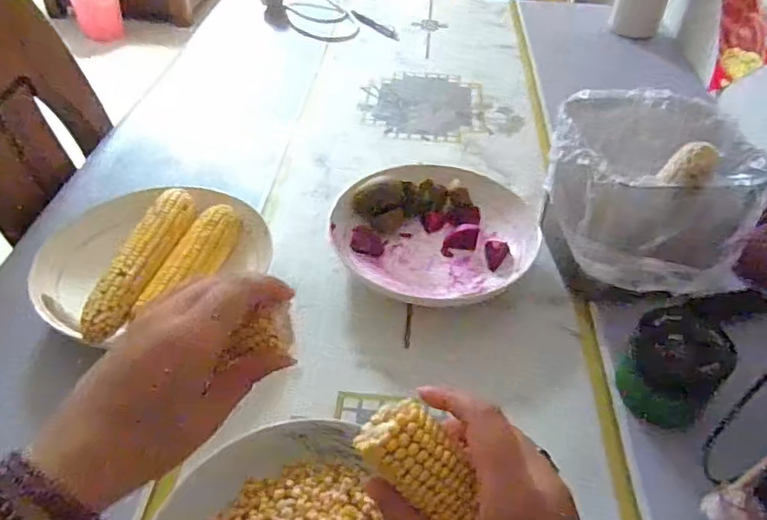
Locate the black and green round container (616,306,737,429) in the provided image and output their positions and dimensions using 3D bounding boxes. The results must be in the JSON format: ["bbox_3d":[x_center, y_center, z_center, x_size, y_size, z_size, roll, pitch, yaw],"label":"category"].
[{"bbox_3d":[0.228,0.086,0.461,0.071,0.072,0.065,1,43,-1],"label":"black and green round container"}]

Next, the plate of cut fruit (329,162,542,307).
[{"bbox_3d":[0.054,-0.034,0.597,0.207,0.051,0.170,-7,44,-10],"label":"plate of cut fruit"}]

